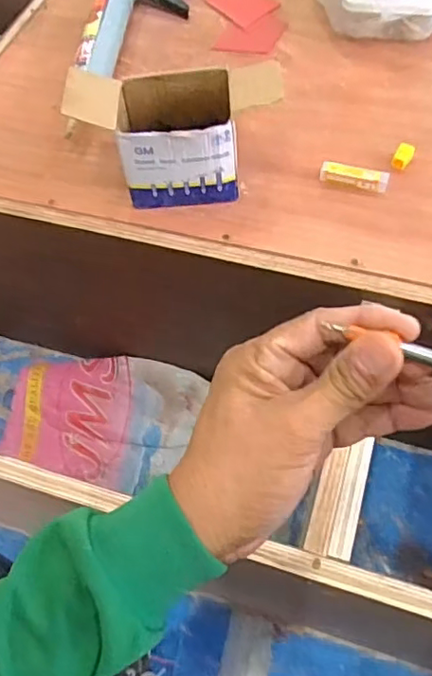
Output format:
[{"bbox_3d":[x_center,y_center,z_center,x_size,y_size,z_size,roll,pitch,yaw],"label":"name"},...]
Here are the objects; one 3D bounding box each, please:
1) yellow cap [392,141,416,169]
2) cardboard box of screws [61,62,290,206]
[{"bbox_3d":[0.217,-0.212,0.676,0.019,0.013,0.033,24,65,15],"label":"yellow cap"},{"bbox_3d":[-0.041,-0.222,0.645,0.210,0.122,0.111,-4,59,1],"label":"cardboard box of screws"}]

